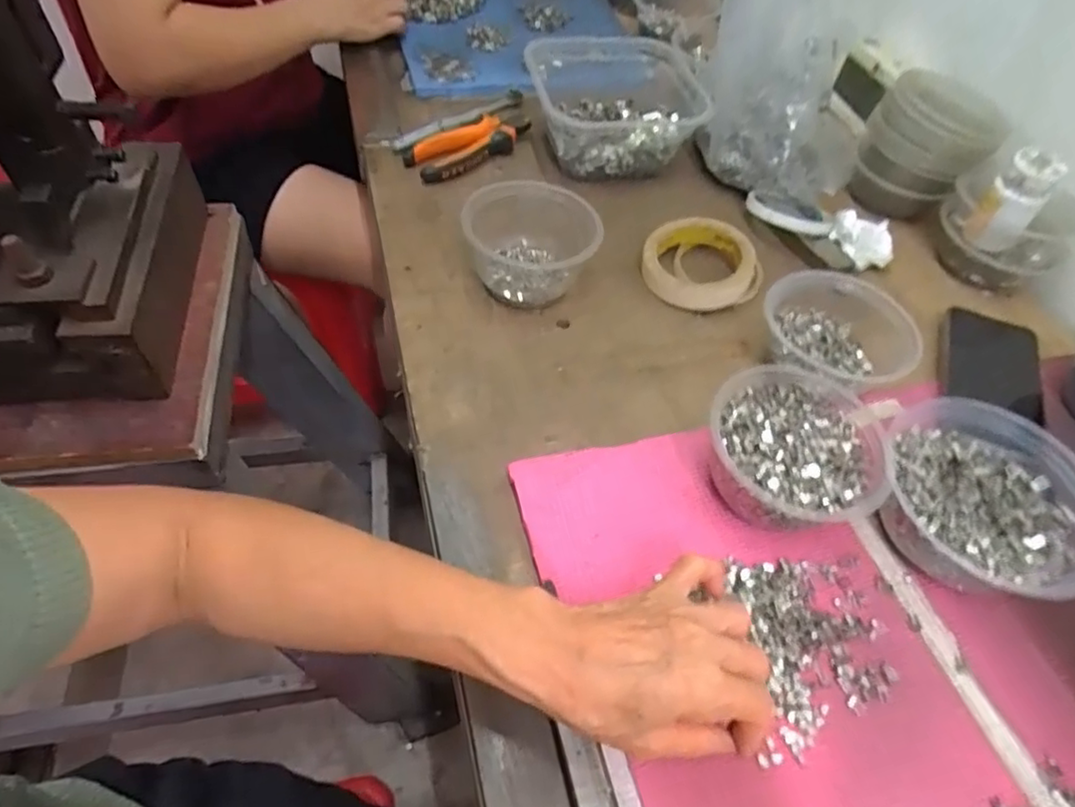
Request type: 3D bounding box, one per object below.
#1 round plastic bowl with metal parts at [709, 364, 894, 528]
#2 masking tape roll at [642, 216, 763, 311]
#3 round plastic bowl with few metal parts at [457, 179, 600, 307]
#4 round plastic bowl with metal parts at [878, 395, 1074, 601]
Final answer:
[{"bbox_3d":[0.172,0.034,0.438,0.111,0.062,0.119,2,54,-3],"label":"round plastic bowl with metal parts"},{"bbox_3d":[0.150,-0.129,0.592,0.099,0.036,0.099,3,53,-4],"label":"masking tape roll"},{"bbox_3d":[-0.006,-0.139,0.553,0.107,0.072,0.105,3,53,-4],"label":"round plastic bowl with few metal parts"},{"bbox_3d":[0.294,0.066,0.424,0.130,0.056,0.133,2,54,-3],"label":"round plastic bowl with metal parts"}]

